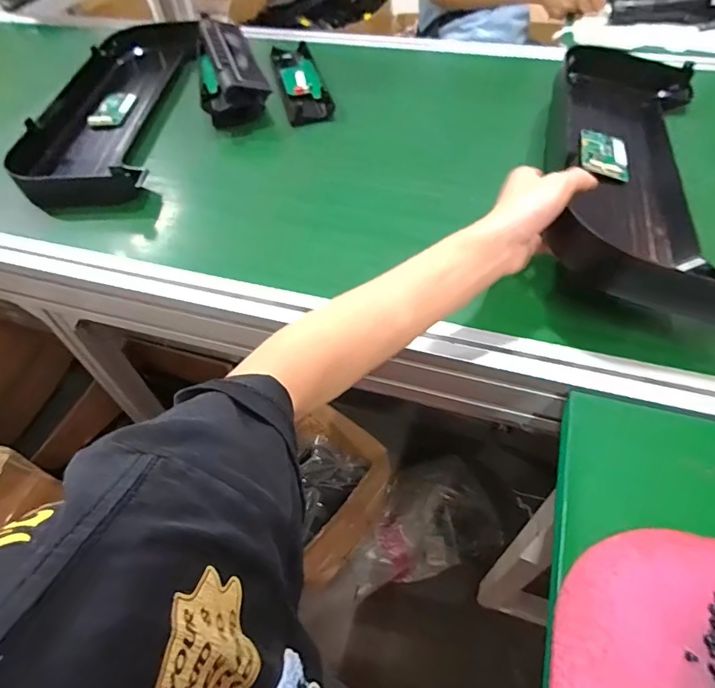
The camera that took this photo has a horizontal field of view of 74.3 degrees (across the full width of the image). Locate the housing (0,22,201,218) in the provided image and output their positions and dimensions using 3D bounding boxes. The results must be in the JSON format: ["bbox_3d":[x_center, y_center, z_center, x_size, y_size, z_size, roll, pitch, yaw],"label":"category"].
[{"bbox_3d":[-0.364,-0.368,0.734,0.181,0.059,0.503,-3,53,2],"label":"housing"}]

